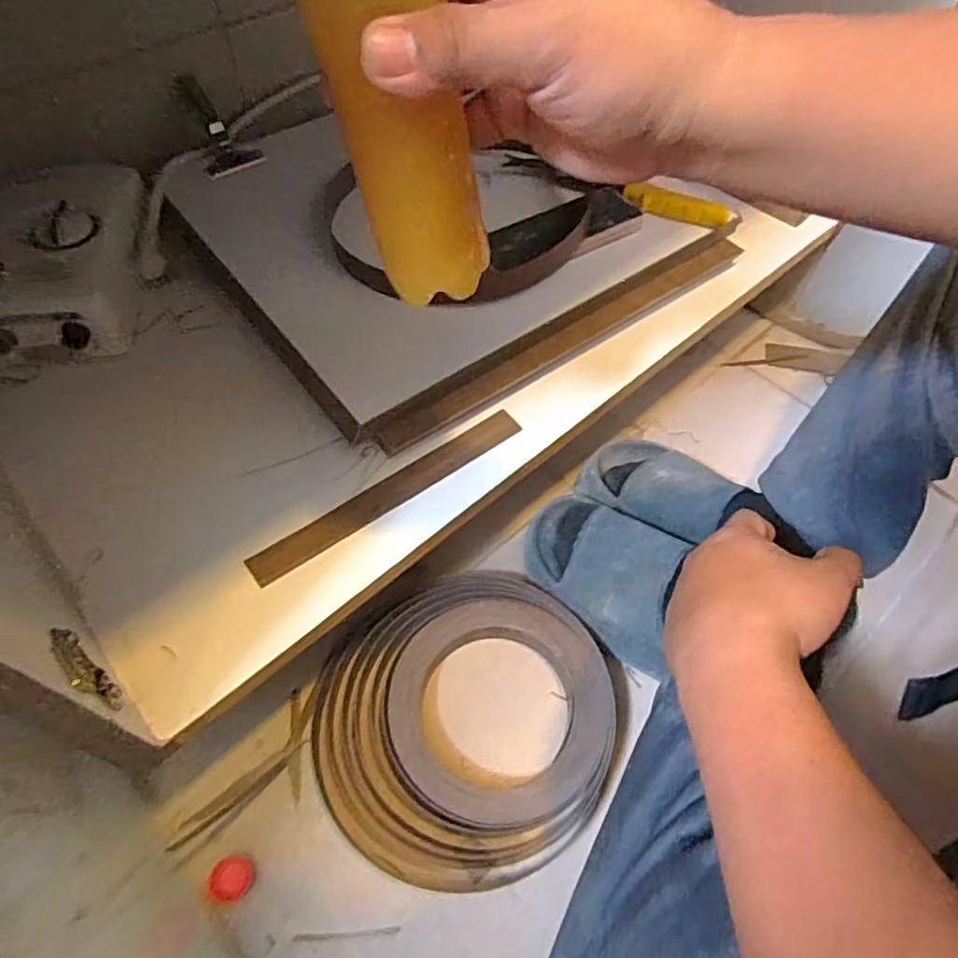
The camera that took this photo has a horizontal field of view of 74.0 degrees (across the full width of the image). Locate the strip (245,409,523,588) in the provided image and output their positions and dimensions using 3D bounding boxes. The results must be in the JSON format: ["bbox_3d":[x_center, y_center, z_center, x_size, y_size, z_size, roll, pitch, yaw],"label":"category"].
[{"bbox_3d":[-0.068,0.010,0.515,0.246,0.007,0.029,-31,62,-20],"label":"strip"}]

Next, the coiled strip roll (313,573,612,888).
[{"bbox_3d":[-0.016,0.198,0.538,0.251,0.031,0.235,0,56,-1],"label":"coiled strip roll"}]

